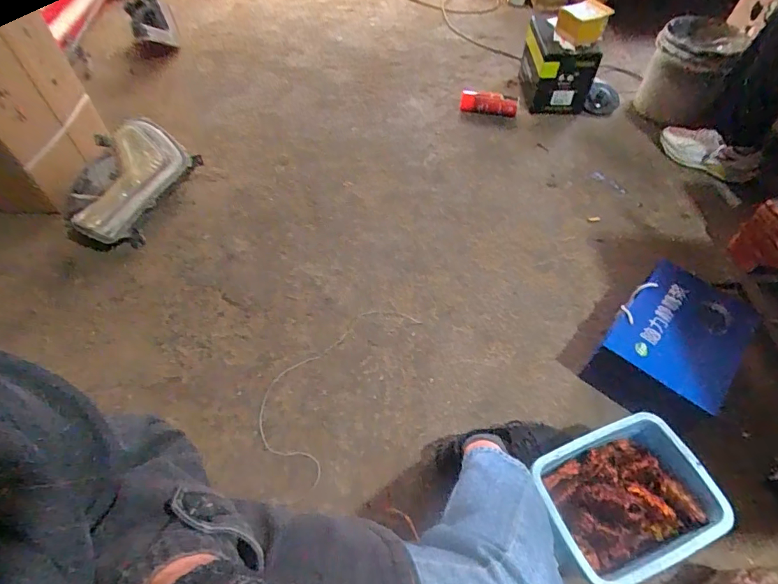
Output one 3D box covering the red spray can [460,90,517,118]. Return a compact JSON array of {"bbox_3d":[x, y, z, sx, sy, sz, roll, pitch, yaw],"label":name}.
[{"bbox_3d":[0.376,-0.712,1.631,0.210,0.064,0.079,7,55,8],"label":"red spray can"}]

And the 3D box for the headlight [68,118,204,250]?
[{"bbox_3d":[-0.705,-0.292,1.154,0.248,0.169,0.343,23,58,15],"label":"headlight"}]

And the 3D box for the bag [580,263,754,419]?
[{"bbox_3d":[0.606,0.107,0.932,0.237,0.145,0.324,37,63,23],"label":"bag"}]

